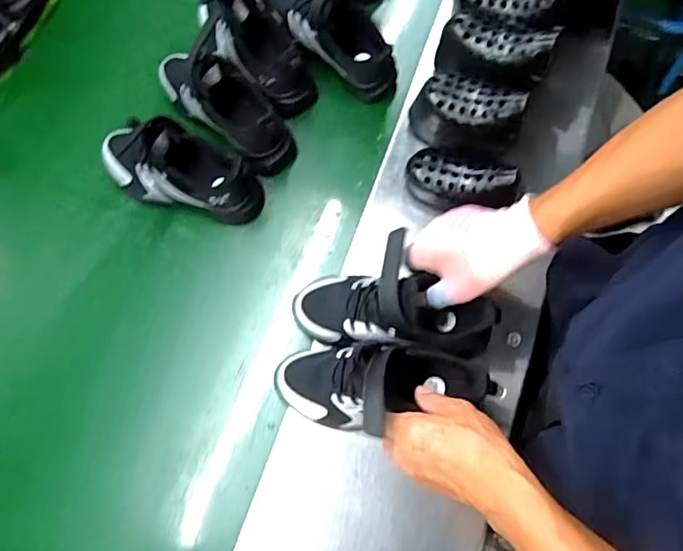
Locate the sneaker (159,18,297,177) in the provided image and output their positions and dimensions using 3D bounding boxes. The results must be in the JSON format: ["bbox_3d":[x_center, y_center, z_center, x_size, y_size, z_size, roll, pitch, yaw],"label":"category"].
[{"bbox_3d":[-0.151,-0.229,0.669,0.094,0.110,0.210,-39,76,-10],"label":"sneaker"}]

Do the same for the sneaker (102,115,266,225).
[{"bbox_3d":[-0.204,-0.133,0.641,0.211,0.112,0.082,13,74,5],"label":"sneaker"}]

